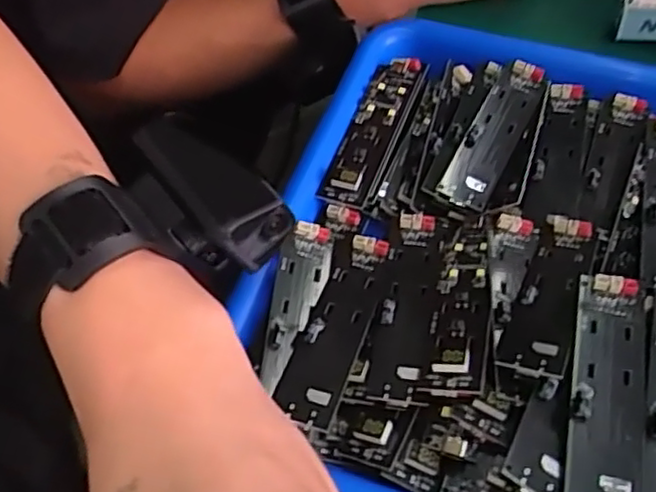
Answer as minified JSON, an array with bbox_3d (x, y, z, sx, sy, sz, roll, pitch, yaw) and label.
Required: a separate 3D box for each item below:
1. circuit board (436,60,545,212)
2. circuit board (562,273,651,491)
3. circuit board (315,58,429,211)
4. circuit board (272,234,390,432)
[{"bbox_3d":[0.082,-0.056,0.331,0.024,0.009,0.091,24,62,14],"label":"circuit board"},{"bbox_3d":[0.098,0.050,0.236,0.024,0.007,0.090,14,60,9],"label":"circuit board"},{"bbox_3d":[0.023,-0.060,0.334,0.025,0.006,0.097,18,60,11],"label":"circuit board"},{"bbox_3d":[0.004,0.032,0.277,0.026,0.011,0.089,15,60,9],"label":"circuit board"}]

